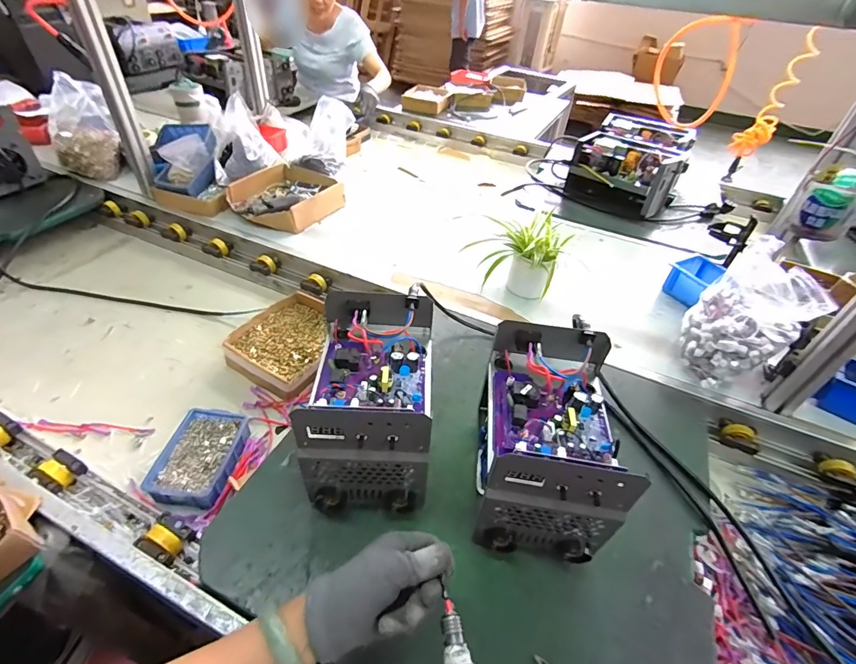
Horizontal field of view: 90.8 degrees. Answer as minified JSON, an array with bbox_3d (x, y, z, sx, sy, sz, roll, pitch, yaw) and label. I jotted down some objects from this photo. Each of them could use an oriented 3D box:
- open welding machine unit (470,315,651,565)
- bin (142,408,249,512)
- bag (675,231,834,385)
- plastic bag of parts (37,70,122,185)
[{"bbox_3d":[0.148,0.138,0.545,0.144,0.189,0.230,8,43,2],"label":"open welding machine unit"},{"bbox_3d":[-0.354,0.195,0.663,0.106,0.039,0.152,7,43,1],"label":"bin"},{"bbox_3d":[0.553,-0.025,0.758,0.134,0.198,0.166,-7,44,-13],"label":"bag"},{"bbox_3d":[-0.992,-0.585,1.209,0.155,0.220,0.215,-24,50,-28],"label":"plastic bag of parts"}]

